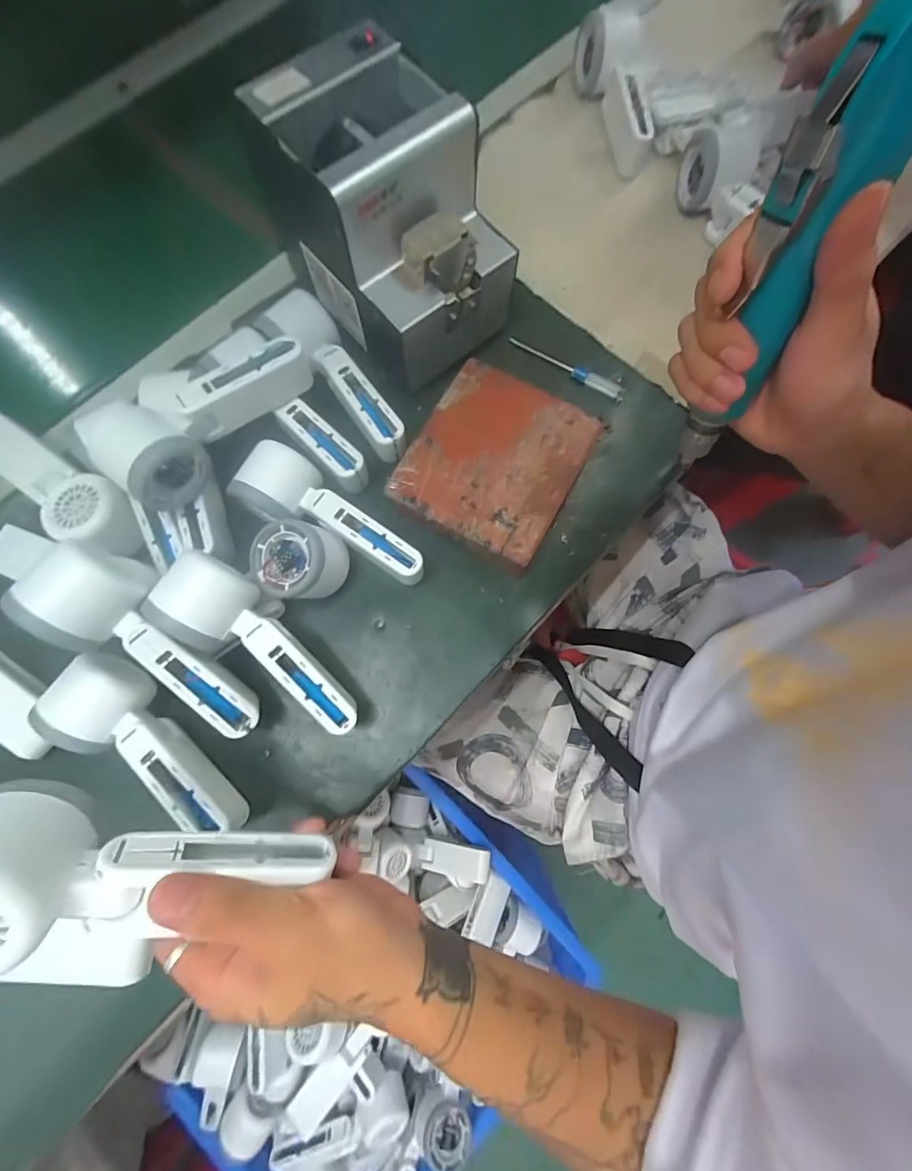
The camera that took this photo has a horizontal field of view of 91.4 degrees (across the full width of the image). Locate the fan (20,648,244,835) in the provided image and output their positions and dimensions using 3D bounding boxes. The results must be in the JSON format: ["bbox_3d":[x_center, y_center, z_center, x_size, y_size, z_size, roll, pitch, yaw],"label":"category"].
[{"bbox_3d":[-0.220,0.122,0.317,0.063,0.059,0.158,-39,79,-8],"label":"fan"}]

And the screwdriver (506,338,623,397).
[{"bbox_3d":[0.103,-0.207,0.420,0.118,0.007,0.016,28,79,8],"label":"screwdriver"}]

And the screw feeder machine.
[{"bbox_3d":[-0.061,-0.302,0.363,0.130,0.132,0.204,-41,79,-8],"label":"screw feeder machine"}]

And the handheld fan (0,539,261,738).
[{"bbox_3d":[-0.210,0.040,0.316,0.053,0.074,0.166,-45,110,-9],"label":"handheld fan"}]

